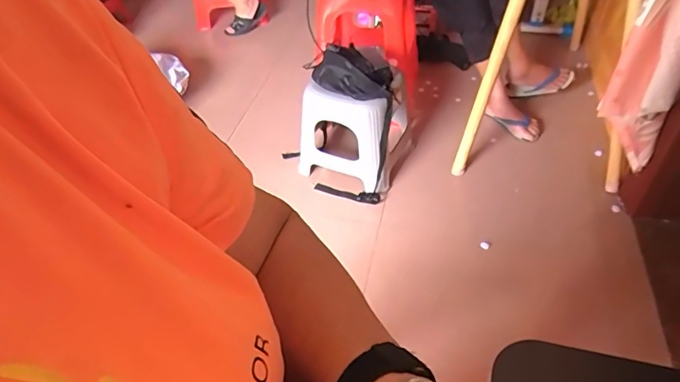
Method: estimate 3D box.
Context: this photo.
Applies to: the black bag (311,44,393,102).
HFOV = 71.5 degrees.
[{"bbox_3d":[0.045,-0.340,1.348,0.221,0.092,0.147,21,50,24],"label":"black bag"}]

